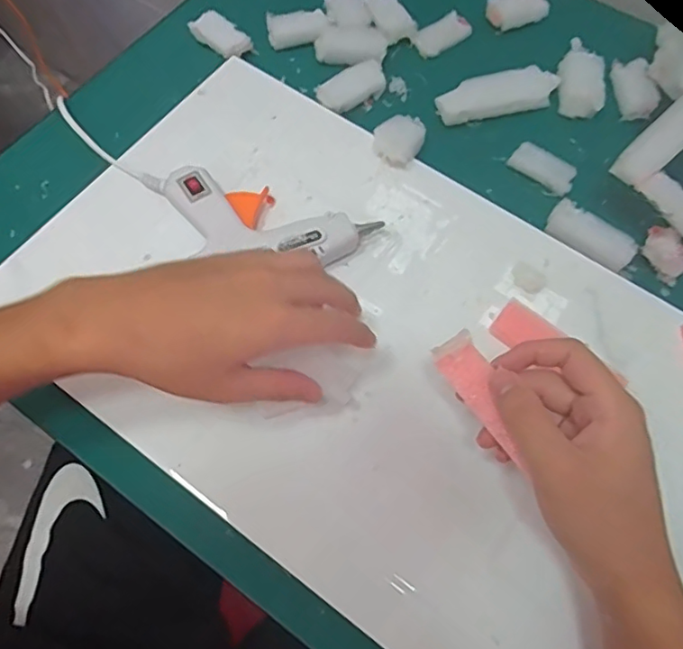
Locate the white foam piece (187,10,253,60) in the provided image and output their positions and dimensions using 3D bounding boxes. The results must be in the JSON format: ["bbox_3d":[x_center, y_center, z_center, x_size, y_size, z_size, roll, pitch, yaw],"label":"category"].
[{"bbox_3d":[-0.108,-0.258,0.503,0.054,0.008,0.031,38,71,15],"label":"white foam piece"}]

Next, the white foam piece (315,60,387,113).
[{"bbox_3d":[0.009,-0.200,0.480,0.061,0.019,0.027,-28,69,-12],"label":"white foam piece"}]

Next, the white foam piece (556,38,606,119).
[{"bbox_3d":[0.204,-0.207,0.483,0.035,0.024,0.062,7,66,3],"label":"white foam piece"}]

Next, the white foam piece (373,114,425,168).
[{"bbox_3d":[0.047,-0.147,0.452,0.049,0.017,0.036,-41,90,-28],"label":"white foam piece"}]

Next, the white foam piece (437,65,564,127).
[{"bbox_3d":[0.132,-0.195,0.481,0.105,0.015,0.035,-14,67,-6],"label":"white foam piece"}]

